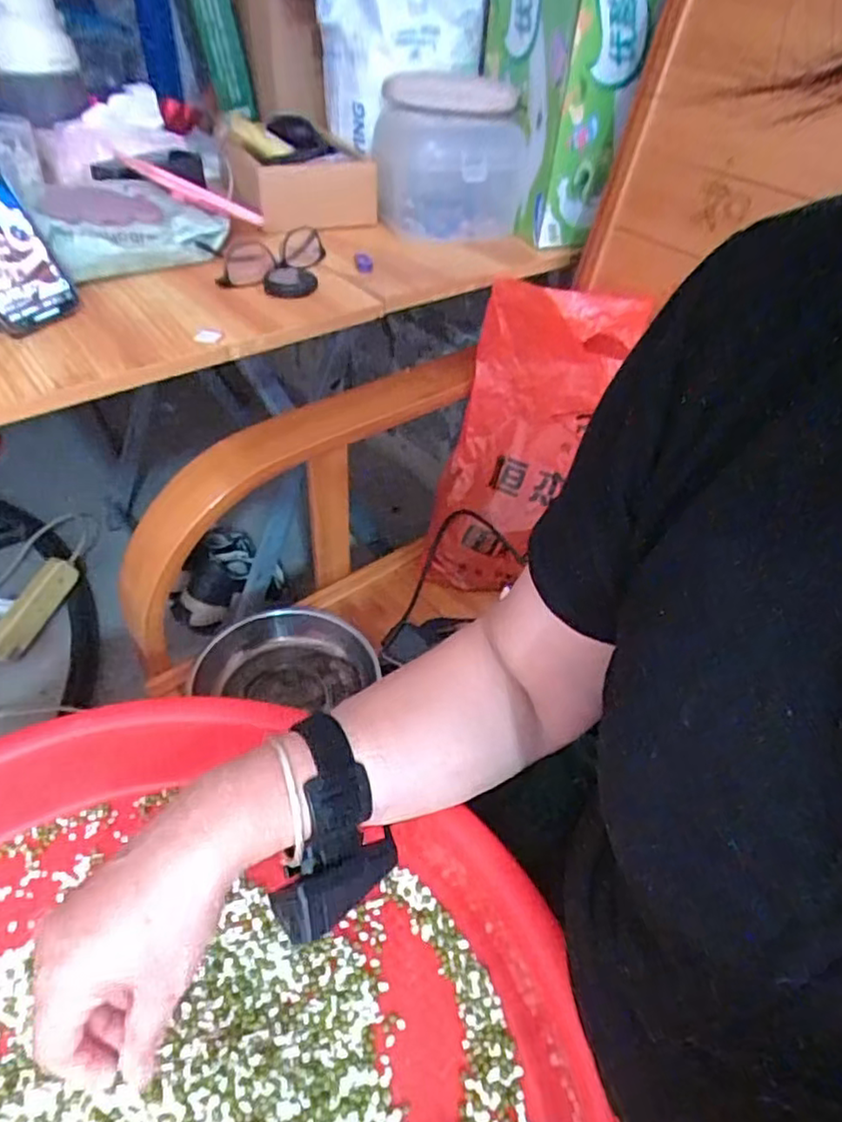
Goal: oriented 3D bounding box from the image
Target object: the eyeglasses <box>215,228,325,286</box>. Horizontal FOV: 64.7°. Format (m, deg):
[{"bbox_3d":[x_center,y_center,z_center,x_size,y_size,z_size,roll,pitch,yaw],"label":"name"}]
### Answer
[{"bbox_3d":[-0.156,-0.317,0.696,0.131,0.023,0.068,-28,52,-29],"label":"eyeglasses"}]

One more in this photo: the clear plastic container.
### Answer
[{"bbox_3d":[0.034,-0.468,0.779,0.170,0.148,0.135,1,44,-4],"label":"clear plastic container"}]

